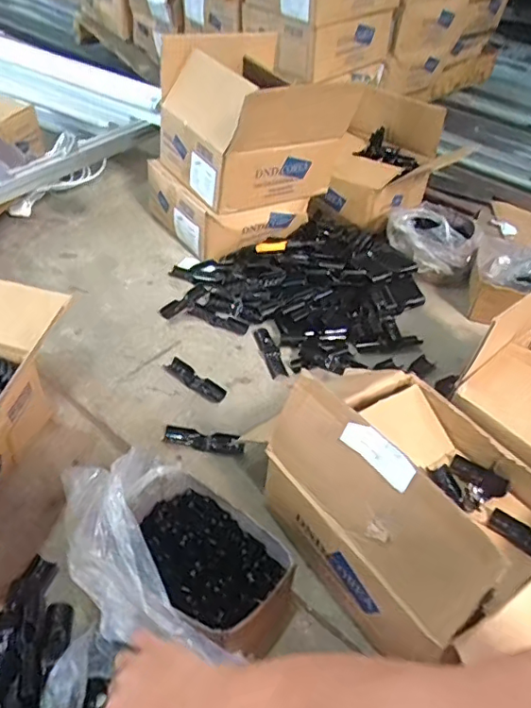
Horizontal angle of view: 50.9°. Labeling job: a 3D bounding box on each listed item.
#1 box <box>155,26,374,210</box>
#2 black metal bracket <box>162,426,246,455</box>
[{"bbox_3d":[-0.005,-0.521,1.252,0.403,0.260,0.321,-18,48,-25],"label":"box"},{"bbox_3d":[-0.097,0.135,0.888,0.126,0.022,0.030,8,42,1],"label":"black metal bracket"}]

